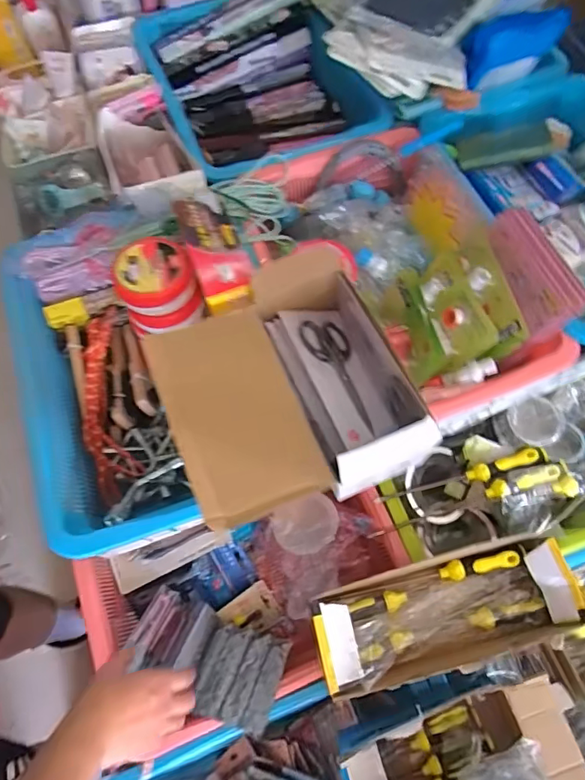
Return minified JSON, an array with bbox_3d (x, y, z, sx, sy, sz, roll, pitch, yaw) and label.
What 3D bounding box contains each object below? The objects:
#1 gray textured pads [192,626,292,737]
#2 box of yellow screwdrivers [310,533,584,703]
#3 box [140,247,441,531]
[{"bbox_3d":[-0.072,0.373,0.631,0.113,0.009,0.111,2,40,21],"label":"gray textured pads"},{"bbox_3d":[0.188,0.280,0.602,0.315,0.066,0.124,-15,67,-5],"label":"box of yellow screwdrivers"},{"bbox_3d":[-0.005,-0.003,0.472,0.223,0.125,0.215,-20,68,-8],"label":"box"}]

